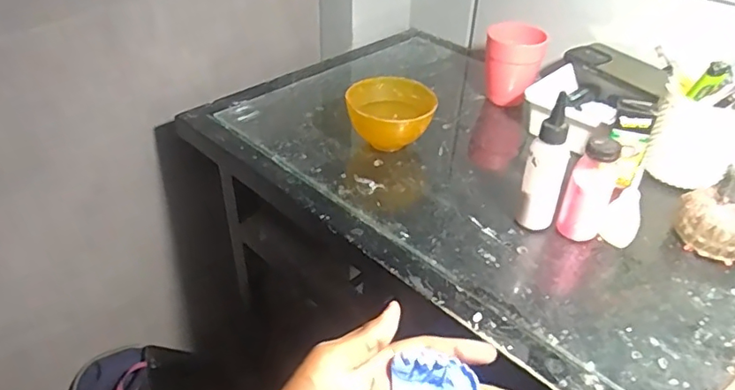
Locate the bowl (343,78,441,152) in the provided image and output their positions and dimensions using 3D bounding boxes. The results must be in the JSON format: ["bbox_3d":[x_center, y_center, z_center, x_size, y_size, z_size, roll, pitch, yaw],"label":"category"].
[{"bbox_3d":[0.028,-0.098,0.689,0.110,0.064,0.102,-3,39,-5],"label":"bowl"}]

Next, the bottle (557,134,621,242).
[{"bbox_3d":[0.222,-0.007,0.542,0.039,0.118,0.037,21,43,23],"label":"bottle"}]

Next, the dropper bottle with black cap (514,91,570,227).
[{"bbox_3d":[0.177,-0.025,0.544,0.037,0.141,0.029,13,40,15],"label":"dropper bottle with black cap"}]

